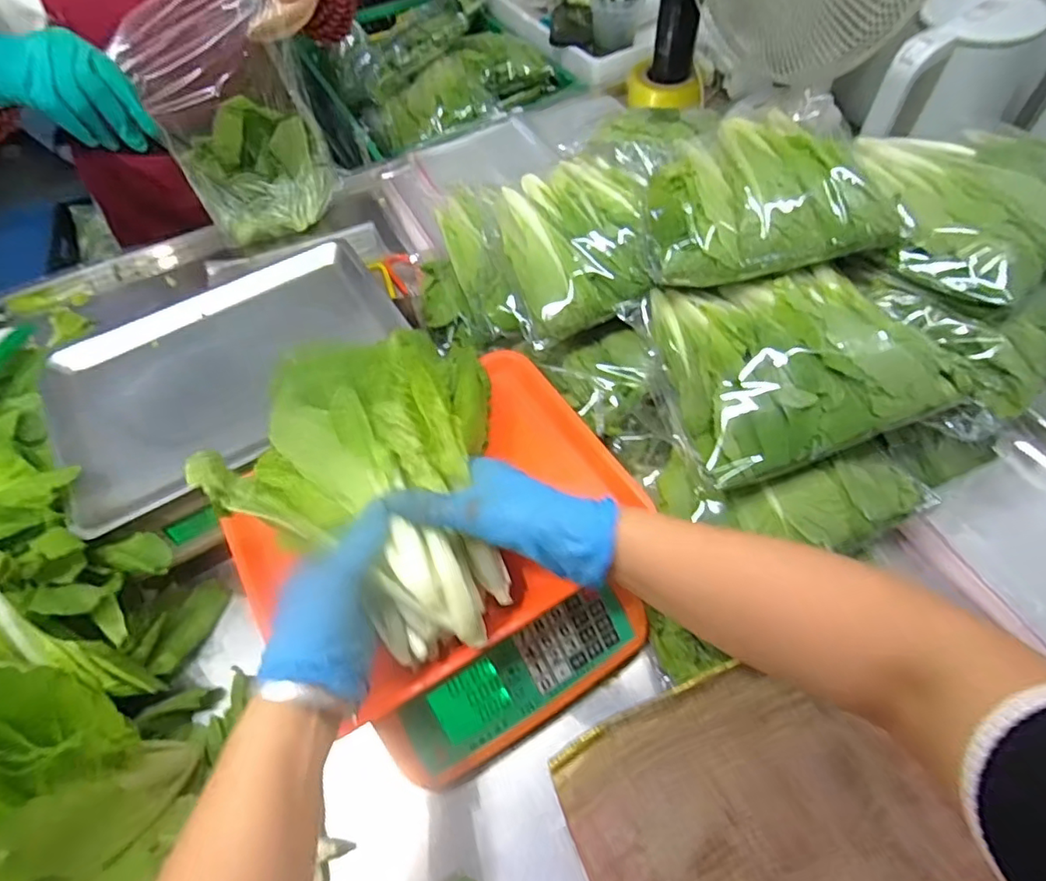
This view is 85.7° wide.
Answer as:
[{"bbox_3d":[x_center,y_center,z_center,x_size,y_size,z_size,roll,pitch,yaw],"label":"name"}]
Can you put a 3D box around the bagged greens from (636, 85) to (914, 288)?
[{"bbox_3d":[0.220,-0.243,0.532,0.212,0.072,0.202,-2,58,3],"label":"bagged greens"}]

